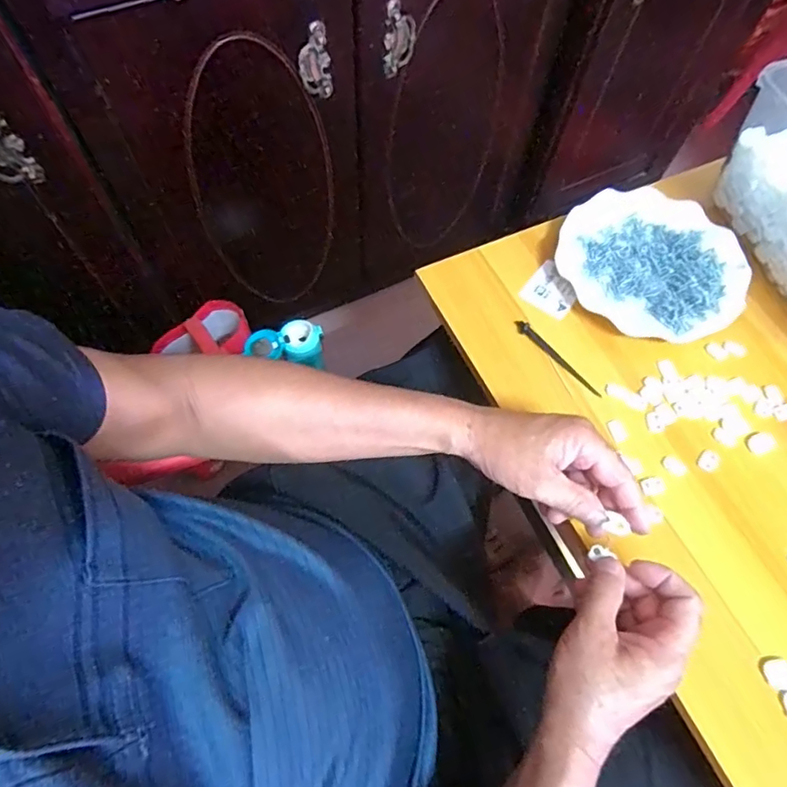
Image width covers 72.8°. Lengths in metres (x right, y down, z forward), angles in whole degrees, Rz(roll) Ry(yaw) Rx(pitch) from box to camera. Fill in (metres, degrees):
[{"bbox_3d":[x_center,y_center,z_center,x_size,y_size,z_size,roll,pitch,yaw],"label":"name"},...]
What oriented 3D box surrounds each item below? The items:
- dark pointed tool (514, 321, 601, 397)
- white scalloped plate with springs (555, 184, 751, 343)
[{"bbox_3d":[0.155,-0.034,0.506,0.009,0.007,0.103,-38,72,-18],"label":"dark pointed tool"},{"bbox_3d":[0.265,-0.133,0.548,0.169,0.023,0.180,1,65,-2],"label":"white scalloped plate with springs"}]

